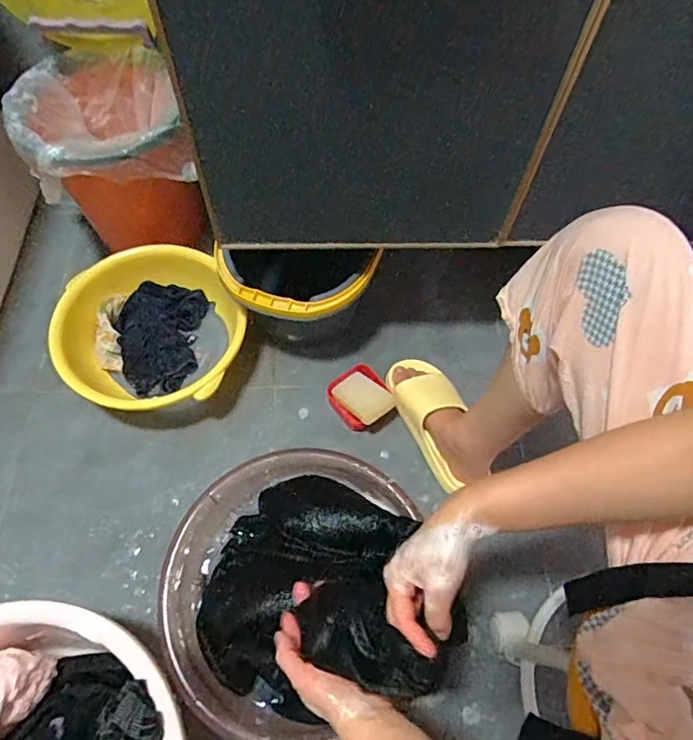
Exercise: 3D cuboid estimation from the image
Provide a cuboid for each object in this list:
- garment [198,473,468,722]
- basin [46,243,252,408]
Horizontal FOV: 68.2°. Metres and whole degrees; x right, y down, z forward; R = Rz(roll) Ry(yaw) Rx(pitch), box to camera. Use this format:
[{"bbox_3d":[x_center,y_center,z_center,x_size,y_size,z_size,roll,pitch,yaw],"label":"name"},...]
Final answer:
[{"bbox_3d":[-0.035,0.267,0.642,0.293,0.082,0.269,-10,62,-6],"label":"garment"},{"bbox_3d":[-0.320,-0.049,0.857,0.275,0.136,0.287,0,63,0],"label":"basin"}]

